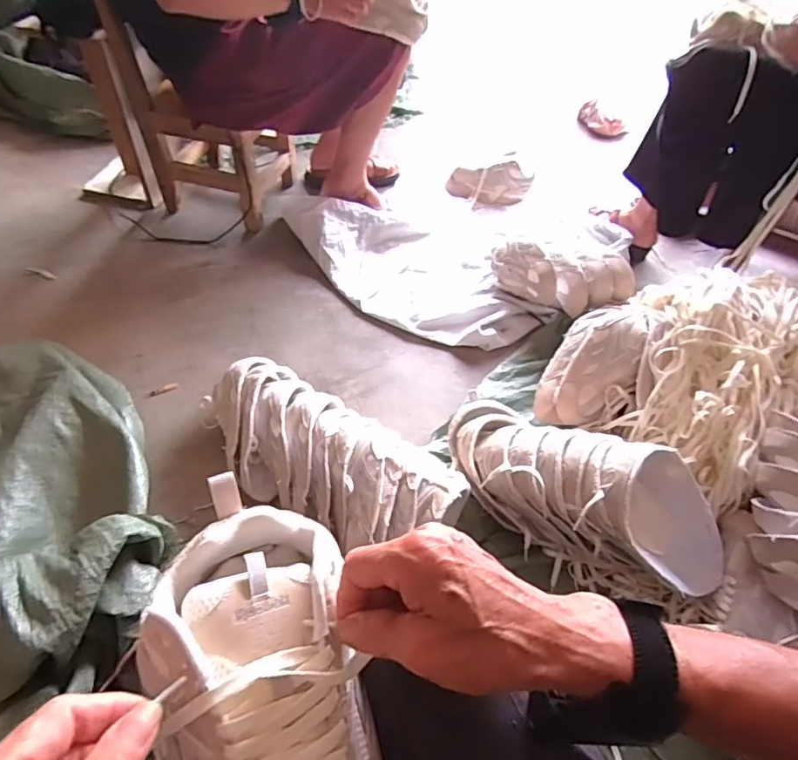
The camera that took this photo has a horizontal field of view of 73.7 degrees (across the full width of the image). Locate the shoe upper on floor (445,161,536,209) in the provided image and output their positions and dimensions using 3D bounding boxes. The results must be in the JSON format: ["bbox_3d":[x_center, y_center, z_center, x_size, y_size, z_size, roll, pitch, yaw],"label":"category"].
[{"bbox_3d":[0.258,-0.569,1.533,0.238,0.101,0.069,13,51,6],"label":"shoe upper on floor"}]

